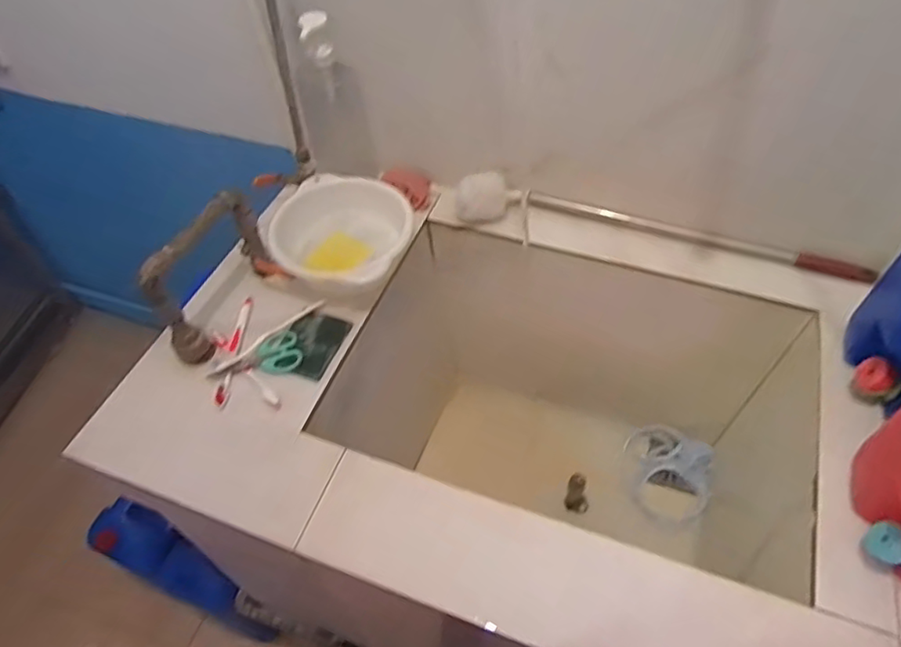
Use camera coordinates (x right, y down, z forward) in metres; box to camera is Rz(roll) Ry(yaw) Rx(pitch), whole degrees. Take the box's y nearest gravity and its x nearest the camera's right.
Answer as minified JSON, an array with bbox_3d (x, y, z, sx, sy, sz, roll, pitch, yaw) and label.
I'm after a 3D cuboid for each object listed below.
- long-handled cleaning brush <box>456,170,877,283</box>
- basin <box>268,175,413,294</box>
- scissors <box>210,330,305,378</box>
[{"bbox_3d":[0.291,-0.138,0.877,0.594,0.075,0.067,13,55,13],"label":"long-handled cleaning brush"},{"bbox_3d":[-0.160,-0.124,0.886,0.198,0.078,0.195,-2,53,3],"label":"basin"},{"bbox_3d":[-0.257,0.053,0.791,0.120,0.012,0.057,-23,55,-13],"label":"scissors"}]

